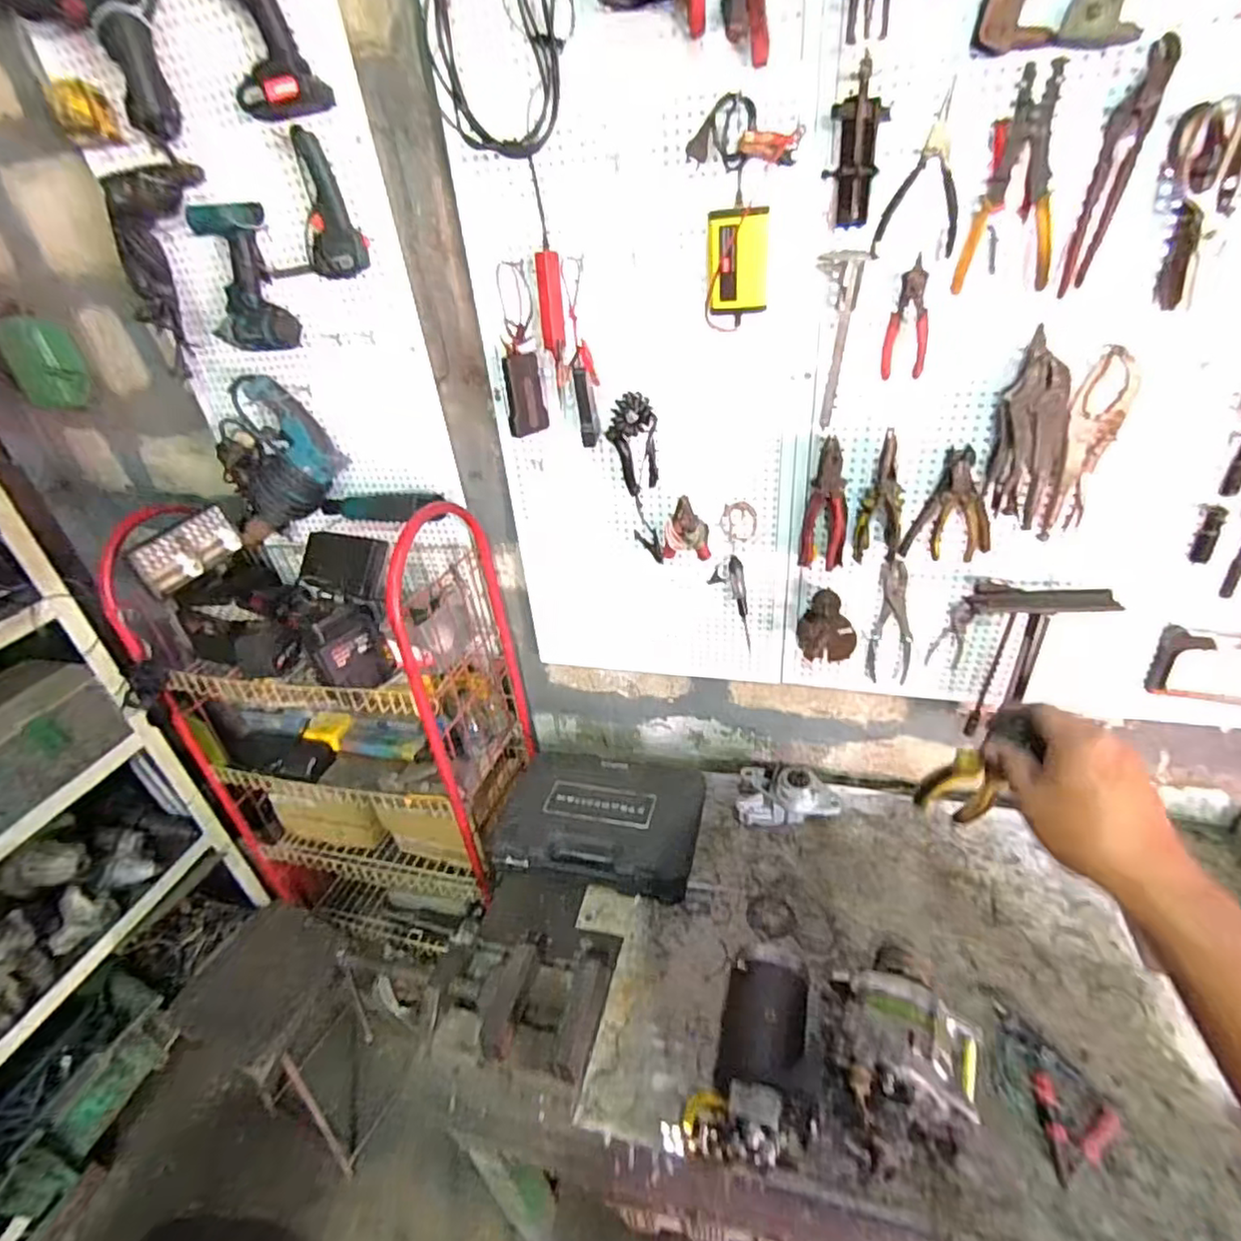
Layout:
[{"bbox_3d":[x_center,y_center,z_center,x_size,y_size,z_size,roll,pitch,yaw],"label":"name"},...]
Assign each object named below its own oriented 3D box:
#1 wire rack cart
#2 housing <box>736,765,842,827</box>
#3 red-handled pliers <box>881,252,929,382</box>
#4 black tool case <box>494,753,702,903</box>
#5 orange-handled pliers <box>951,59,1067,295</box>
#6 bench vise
[{"bbox_3d":[-0.591,0.275,1.445,0.708,1.035,0.335,4,34,15],"label":"wire rack cart"},{"bbox_3d":[0.334,0.333,1.266,0.203,0.118,0.104,1,33,10],"label":"housing"},{"bbox_3d":[0.379,-0.393,0.840,0.053,0.141,0.019,11,36,25],"label":"red-handled pliers"},{"bbox_3d":[-0.042,0.382,1.256,0.386,0.088,0.281,2,33,12],"label":"black tool case"},{"bbox_3d":[0.455,-0.496,0.727,0.097,0.207,0.025,10,36,23],"label":"orange-handled pliers"},{"bbox_3d":[-0.160,0.568,1.000,0.251,0.122,0.208,4,34,15],"label":"bench vise"}]

